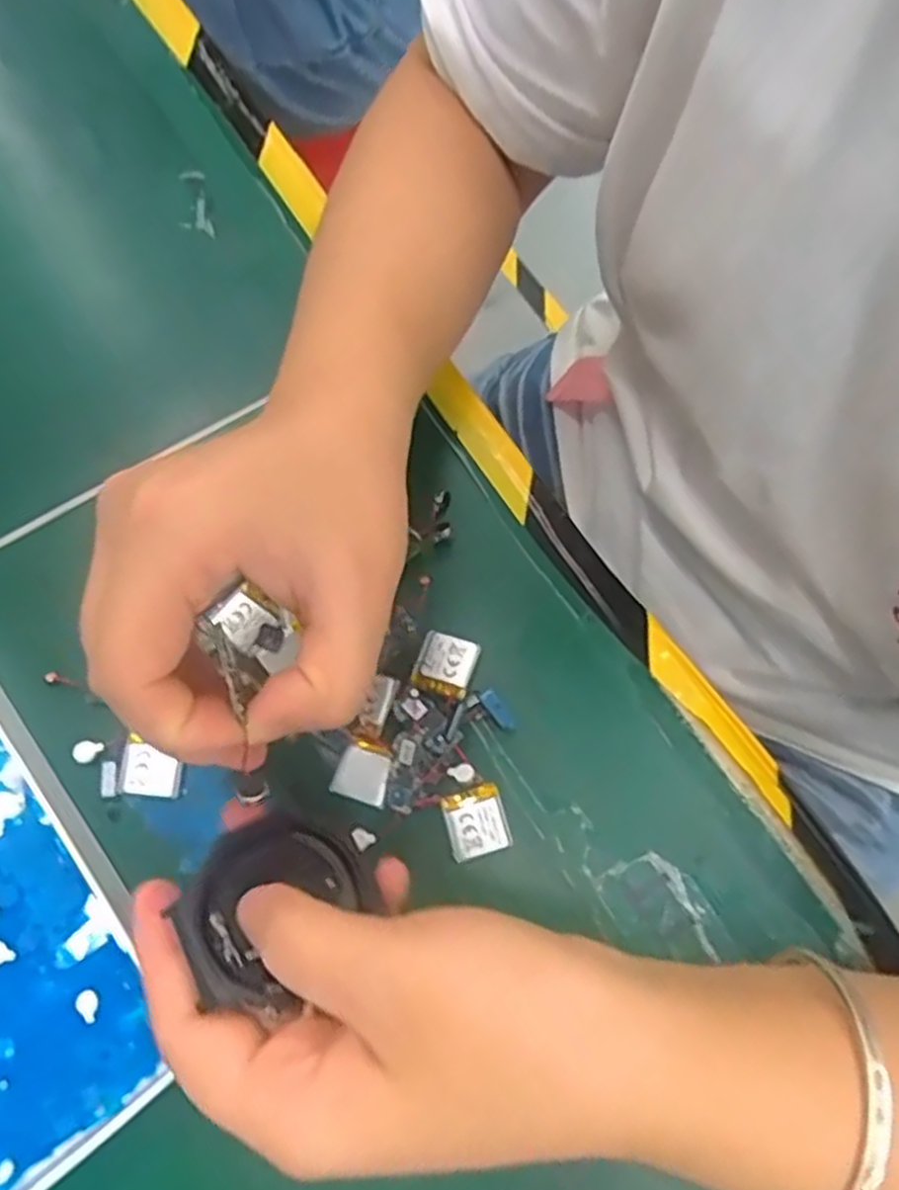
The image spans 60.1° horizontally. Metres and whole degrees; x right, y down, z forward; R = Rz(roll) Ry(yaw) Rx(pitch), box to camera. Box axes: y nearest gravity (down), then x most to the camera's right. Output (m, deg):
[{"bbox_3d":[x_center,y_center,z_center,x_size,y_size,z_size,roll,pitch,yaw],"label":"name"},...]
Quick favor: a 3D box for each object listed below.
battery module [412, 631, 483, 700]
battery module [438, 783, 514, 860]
[{"bbox_3d":[-0.002,0.026,0.295,0.022,0.004,0.022,21,73,6],"label":"battery module"},{"bbox_3d":[0.010,0.082,0.282,0.021,0.009,0.022,-17,73,-6],"label":"battery module"}]

